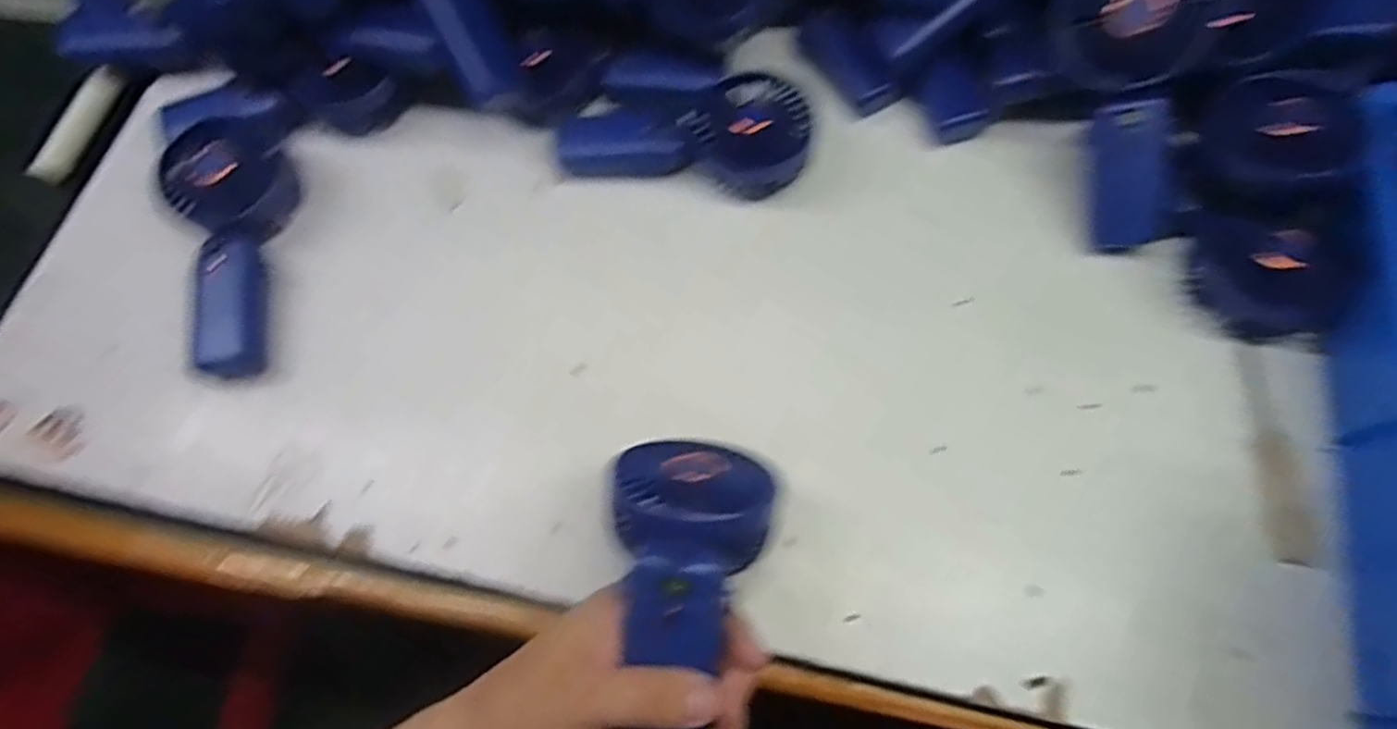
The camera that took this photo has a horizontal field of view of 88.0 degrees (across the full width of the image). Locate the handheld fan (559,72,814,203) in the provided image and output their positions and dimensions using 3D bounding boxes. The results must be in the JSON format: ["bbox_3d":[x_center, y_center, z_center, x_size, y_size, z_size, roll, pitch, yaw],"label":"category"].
[{"bbox_3d":[-0.011,-0.157,0.498,0.176,0.061,0.057,6,68,4],"label":"handheld fan"}]

